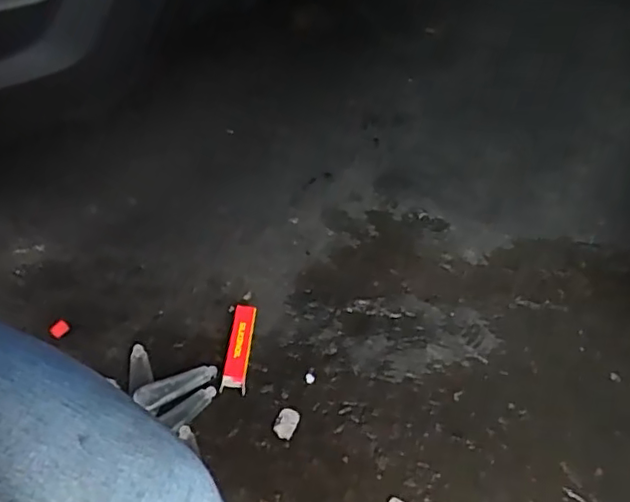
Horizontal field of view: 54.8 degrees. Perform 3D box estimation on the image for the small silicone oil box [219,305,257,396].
[{"bbox_3d":[-0.090,0.115,0.721,0.027,0.025,0.108,7,42,0],"label":"small silicone oil box"}]

